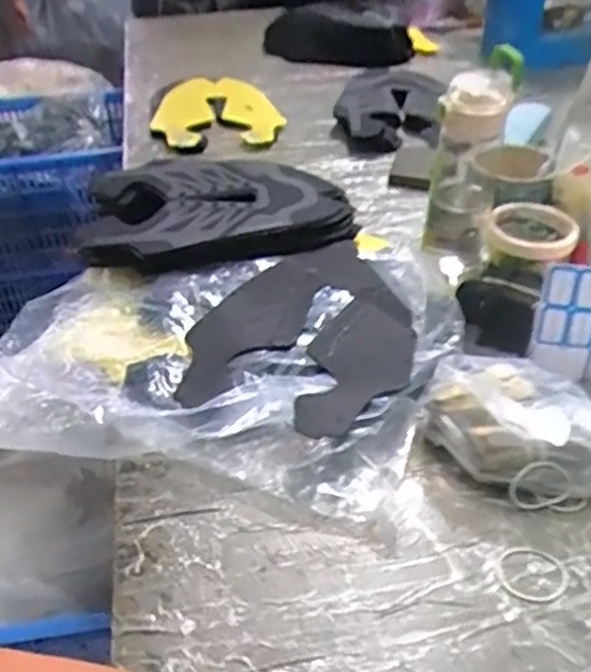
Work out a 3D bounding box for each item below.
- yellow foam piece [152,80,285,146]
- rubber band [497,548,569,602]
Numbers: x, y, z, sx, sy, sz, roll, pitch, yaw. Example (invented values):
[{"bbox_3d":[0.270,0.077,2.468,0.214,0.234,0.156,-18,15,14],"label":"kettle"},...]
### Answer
[{"bbox_3d":[-0.139,-0.397,1.176,0.226,0.031,0.296,-4,39,-5],"label":"yellow foam piece"},{"bbox_3d":[0.173,0.172,0.485,0.052,0.004,0.043,-9,40,-11],"label":"rubber band"}]

